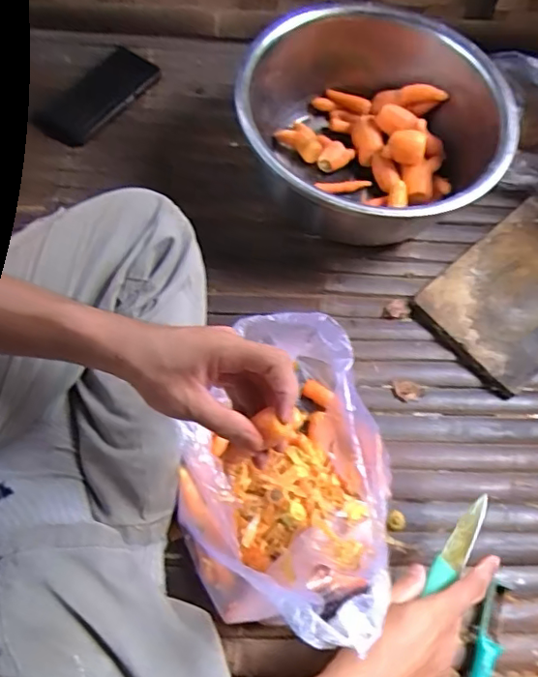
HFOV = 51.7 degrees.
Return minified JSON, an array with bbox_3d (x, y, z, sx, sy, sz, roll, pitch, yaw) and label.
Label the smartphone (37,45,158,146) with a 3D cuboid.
[{"bbox_3d":[-0.234,-0.330,0.761,0.083,0.012,0.177,33,68,13],"label":"smartphone"}]

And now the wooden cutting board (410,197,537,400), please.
[{"bbox_3d":[0.313,-0.068,0.669,0.268,0.019,0.153,-39,72,-18],"label":"wooden cutting board"}]

